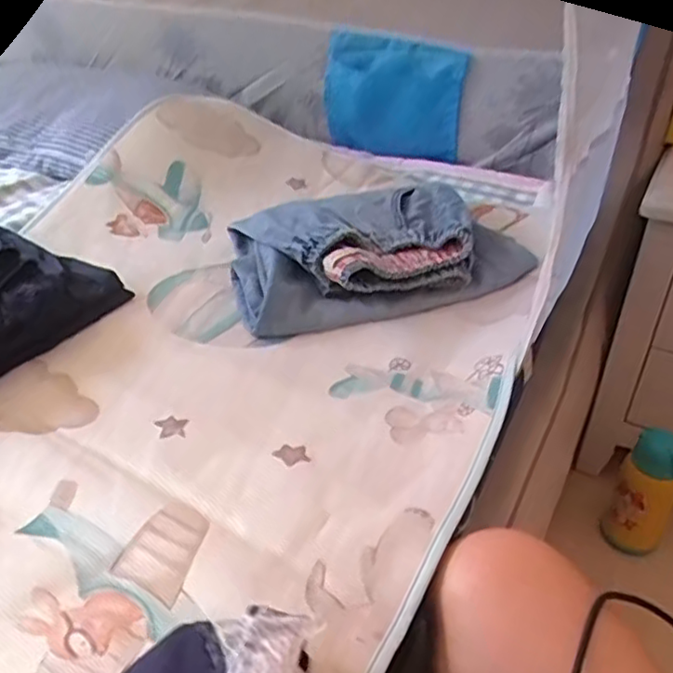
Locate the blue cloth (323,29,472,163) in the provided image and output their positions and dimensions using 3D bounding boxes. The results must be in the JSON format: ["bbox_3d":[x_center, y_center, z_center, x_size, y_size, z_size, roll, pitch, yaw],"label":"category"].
[{"bbox_3d":[0.084,-0.354,0.984,0.217,0.178,0.025,19,50,19],"label":"blue cloth"}]

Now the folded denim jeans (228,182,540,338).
[{"bbox_3d":[0.030,-0.100,0.737,0.297,0.067,0.197,-14,38,-18],"label":"folded denim jeans"}]

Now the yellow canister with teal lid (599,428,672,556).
[{"bbox_3d":[0.446,0.224,0.950,0.081,0.202,0.069,21,41,26],"label":"yellow canister with teal lid"}]

